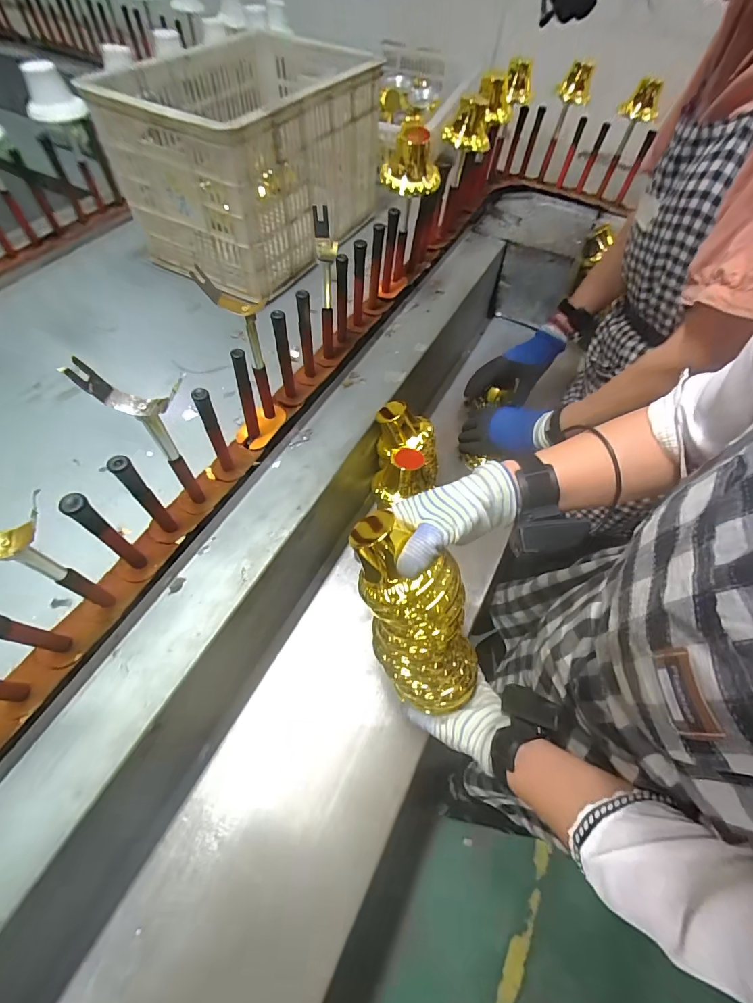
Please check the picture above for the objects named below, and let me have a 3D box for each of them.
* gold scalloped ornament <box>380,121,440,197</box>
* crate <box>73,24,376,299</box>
[{"bbox_3d":[0.051,-0.498,0.587,0.087,0.079,0.072,7,58,4],"label":"gold scalloped ornament"},{"bbox_3d":[-0.222,-0.661,0.768,0.325,0.247,0.437,25,61,14],"label":"crate"}]

